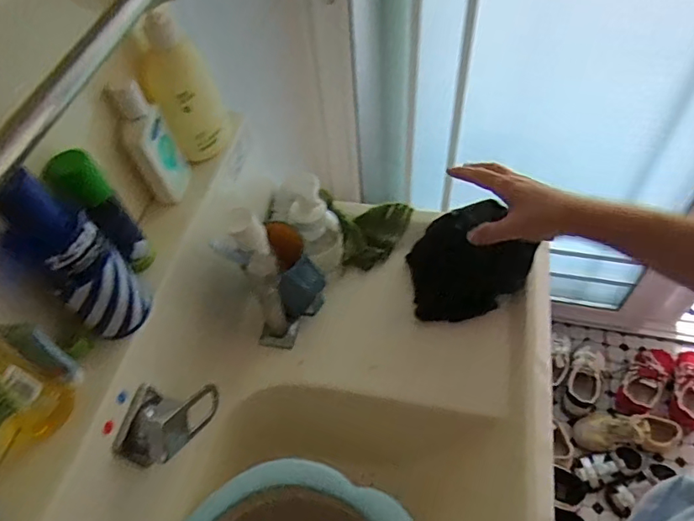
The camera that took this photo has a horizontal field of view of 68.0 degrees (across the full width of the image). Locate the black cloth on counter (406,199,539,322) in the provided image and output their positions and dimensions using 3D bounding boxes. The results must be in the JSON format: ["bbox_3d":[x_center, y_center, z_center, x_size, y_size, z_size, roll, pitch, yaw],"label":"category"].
[{"bbox_3d":[0.149,-0.005,0.613,0.136,0.113,0.102,-5,54,1],"label":"black cloth on counter"}]

